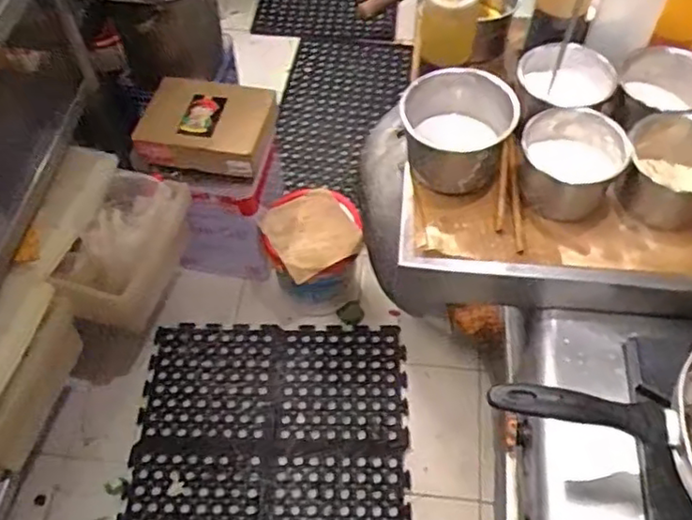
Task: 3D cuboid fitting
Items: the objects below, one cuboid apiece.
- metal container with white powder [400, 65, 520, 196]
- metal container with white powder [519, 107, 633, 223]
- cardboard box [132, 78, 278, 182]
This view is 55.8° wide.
[{"bbox_3d":[0.139,-0.163,0.833,0.131,0.095,0.139,0,56,0],"label":"metal container with white powder"},{"bbox_3d":[0.272,-0.114,0.801,0.116,0.091,0.112,0,56,0],"label":"metal container with white powder"},{"bbox_3d":[-0.298,-0.296,1.451,0.286,0.085,0.219,11,67,1],"label":"cardboard box"}]

